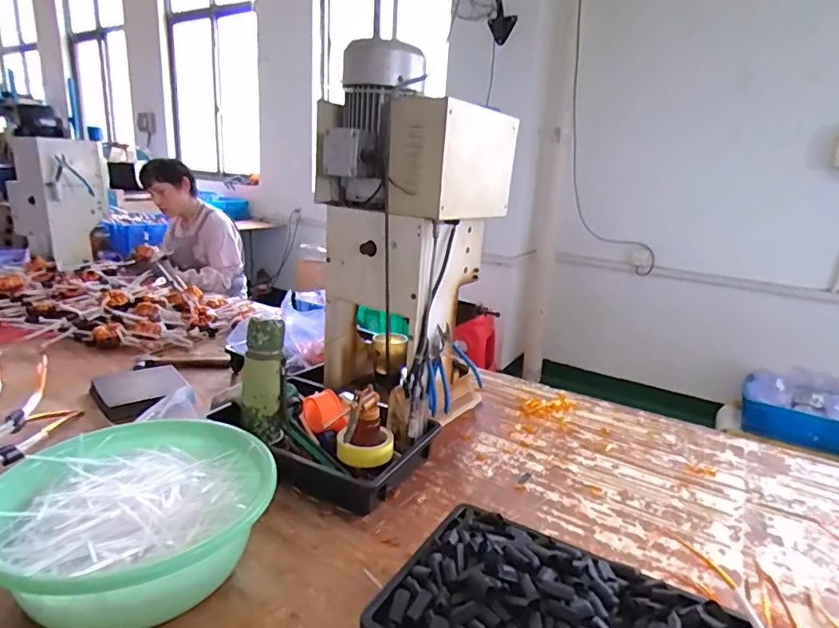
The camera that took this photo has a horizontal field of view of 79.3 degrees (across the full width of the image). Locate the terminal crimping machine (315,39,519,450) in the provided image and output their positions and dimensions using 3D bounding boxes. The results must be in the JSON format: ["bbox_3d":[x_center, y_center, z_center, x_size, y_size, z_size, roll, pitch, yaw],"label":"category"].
[{"bbox_3d":[-0.037,-0.149,1.021,0.313,0.645,0.349,11,17,29],"label":"terminal crimping machine"}]

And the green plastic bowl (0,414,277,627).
[{"bbox_3d":[-0.339,0.248,0.624,0.293,0.103,0.301,-4,17,-25],"label":"green plastic bowl"}]

